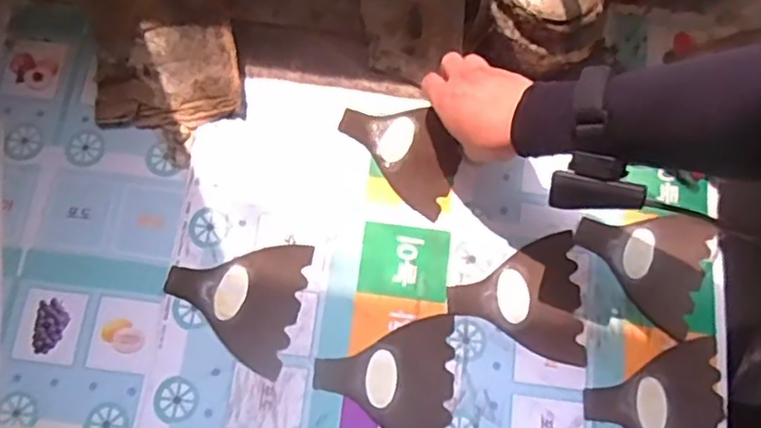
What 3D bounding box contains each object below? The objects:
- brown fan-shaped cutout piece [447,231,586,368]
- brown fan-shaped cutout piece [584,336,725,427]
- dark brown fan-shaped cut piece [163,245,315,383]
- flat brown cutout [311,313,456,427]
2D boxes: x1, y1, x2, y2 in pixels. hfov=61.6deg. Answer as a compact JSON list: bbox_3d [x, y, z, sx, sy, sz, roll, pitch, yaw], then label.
[{"bbox_3d":[0.125,0.079,0.593,0.119,0.004,0.114,-1,77,0],"label":"brown fan-shaped cutout piece"},{"bbox_3d":[0.248,0.168,0.572,0.122,0.006,0.114,8,75,0],"label":"brown fan-shaped cutout piece"},{"bbox_3d":[-0.134,0.074,0.582,0.120,0.006,0.116,15,75,2],"label":"dark brown fan-shaped cut piece"},{"bbox_3d":[0.004,0.147,0.564,0.121,0.004,0.118,3,75,-1],"label":"flat brown cutout"}]

